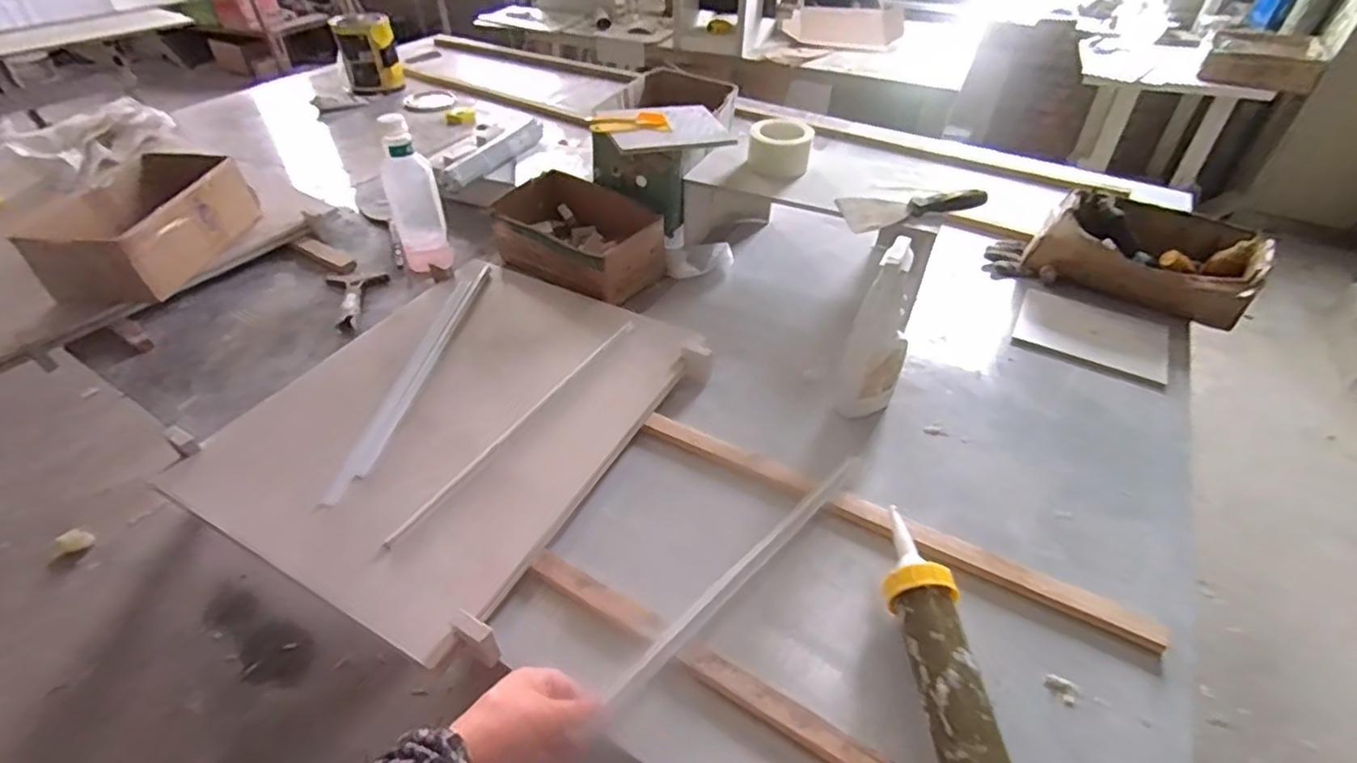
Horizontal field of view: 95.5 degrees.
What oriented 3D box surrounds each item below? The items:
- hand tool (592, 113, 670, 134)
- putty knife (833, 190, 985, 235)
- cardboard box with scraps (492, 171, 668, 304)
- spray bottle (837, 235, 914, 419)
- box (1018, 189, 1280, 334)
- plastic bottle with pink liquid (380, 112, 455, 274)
[{"bbox_3d":[-0.073,-0.394,0.944,0.121,0.017,0.041,-7,42,-10],"label":"hand tool"},{"bbox_3d":[0.343,-0.260,0.908,0.201,0.043,0.079,-5,42,-7],"label":"putty knife"},{"bbox_3d":[-0.166,-0.245,1.024,0.270,0.098,0.170,27,48,26],"label":"cardboard box with scraps"},{"bbox_3d":[0.240,-0.048,0.742,0.067,0.243,0.060,19,45,19],"label":"spray bottle"},{"bbox_3d":[0.756,-0.219,1.004,0.309,0.099,0.213,30,49,28],"label":"box"},{"bbox_3d":[-0.429,-0.297,0.999,0.081,0.244,0.069,-15,44,-18],"label":"plastic bottle with pink liquid"}]

